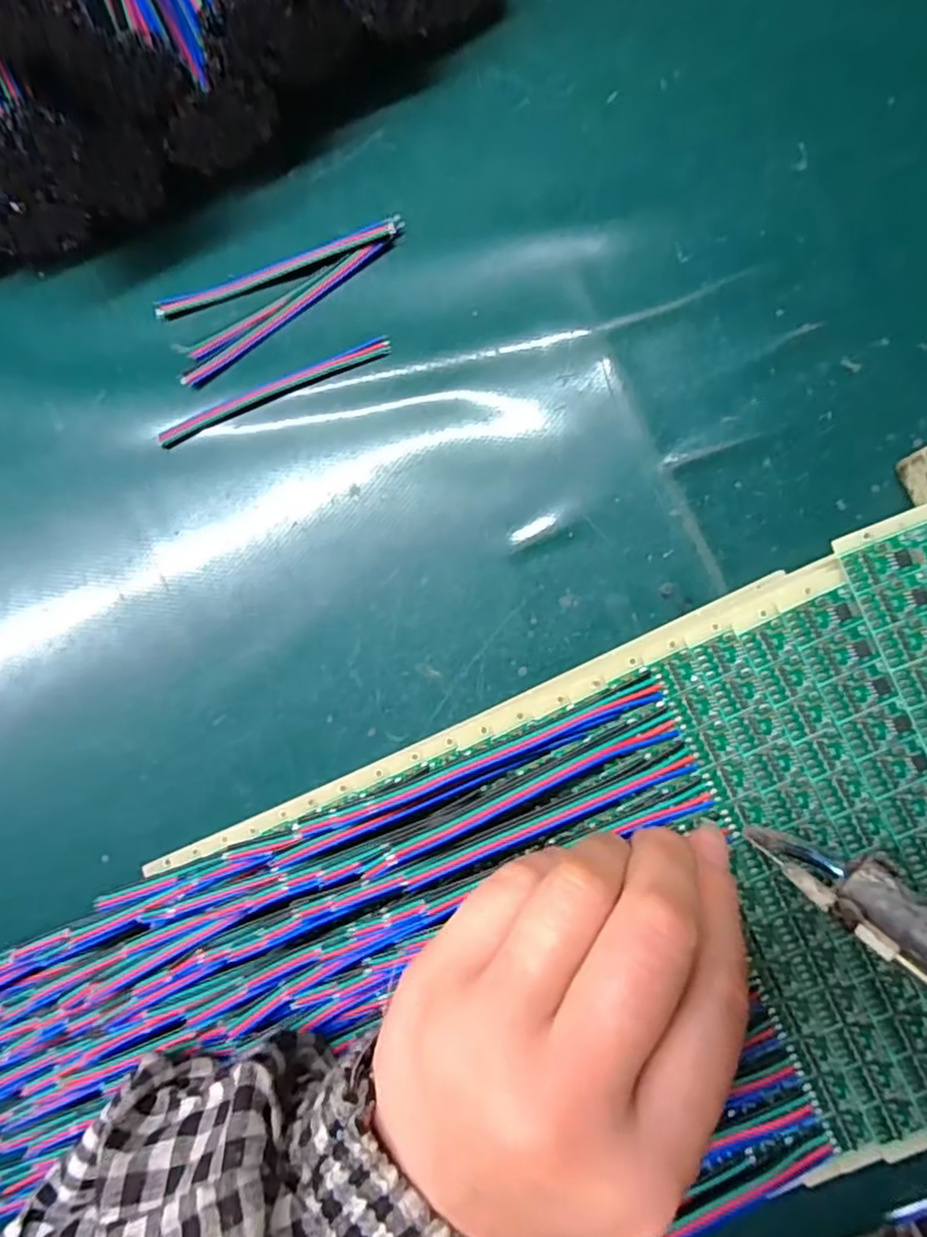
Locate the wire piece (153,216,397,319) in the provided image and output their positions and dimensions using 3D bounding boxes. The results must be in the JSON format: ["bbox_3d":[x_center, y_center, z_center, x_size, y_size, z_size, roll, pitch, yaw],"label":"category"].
[{"bbox_3d":[-0.072,-0.138,0.252,0.100,0.007,0.009,-17,87,2],"label":"wire piece"}]

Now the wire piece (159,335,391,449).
[{"bbox_3d":[-0.074,-0.089,0.251,0.096,0.004,0.008,-23,87,2],"label":"wire piece"}]

